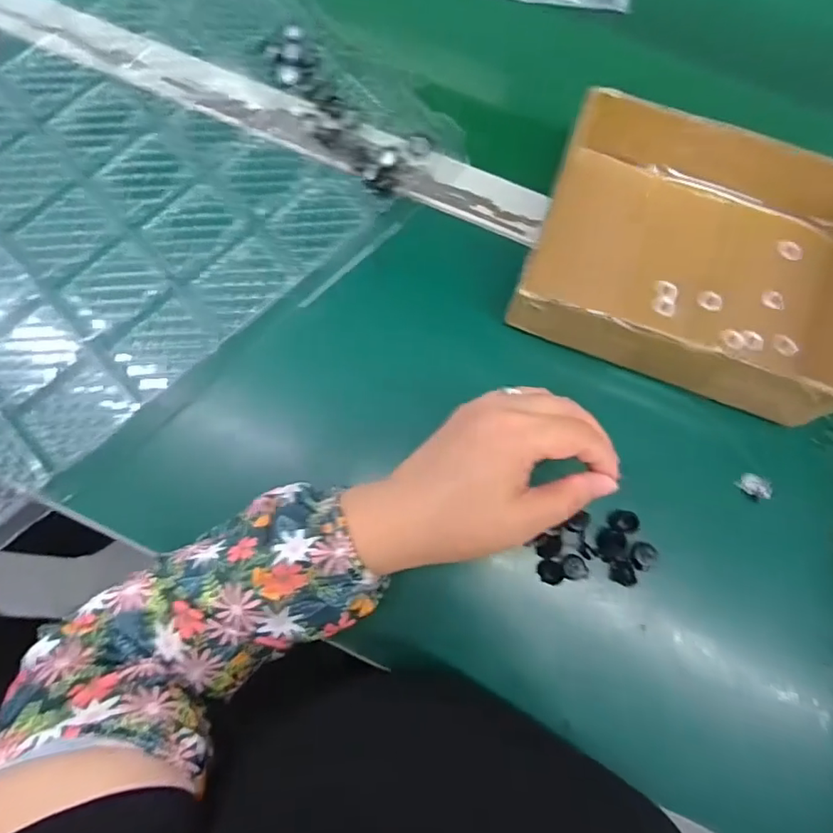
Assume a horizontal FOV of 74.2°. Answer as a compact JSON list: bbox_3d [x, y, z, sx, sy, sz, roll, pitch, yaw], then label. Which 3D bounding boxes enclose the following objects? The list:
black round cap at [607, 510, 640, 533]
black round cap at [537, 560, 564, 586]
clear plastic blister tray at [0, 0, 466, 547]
[{"bbox_3d":[0.133,0.068,0.355,0.016,0.012,0.014,14,80,3],"label":"black round cap"},{"bbox_3d":[0.086,0.100,0.352,0.016,0.006,0.015,0,79,1],"label":"black round cap"},{"bbox_3d":[-0.231,-0.162,0.403,0.433,0.031,0.315,-42,81,-7],"label":"clear plastic blister tray"}]

